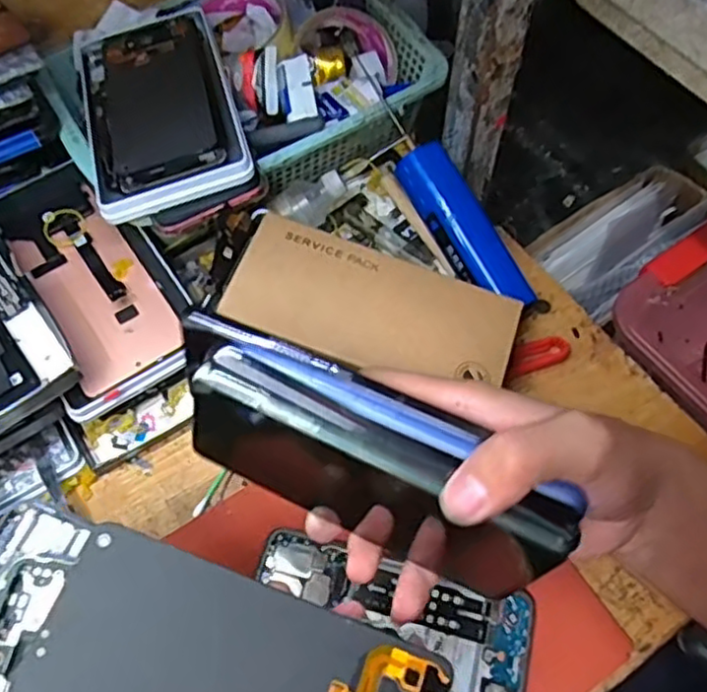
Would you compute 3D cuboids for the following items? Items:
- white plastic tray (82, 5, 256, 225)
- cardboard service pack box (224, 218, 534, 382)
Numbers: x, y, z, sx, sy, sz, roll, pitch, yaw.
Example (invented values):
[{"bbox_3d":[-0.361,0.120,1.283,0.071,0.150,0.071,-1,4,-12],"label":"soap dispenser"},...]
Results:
[{"bbox_3d":[-0.135,-0.169,0.475,0.100,0.016,0.181,-20,61,0],"label":"white plastic tray"},{"bbox_3d":[0.013,-0.025,0.415,0.170,0.016,0.084,18,63,9],"label":"cardboard service pack box"}]

